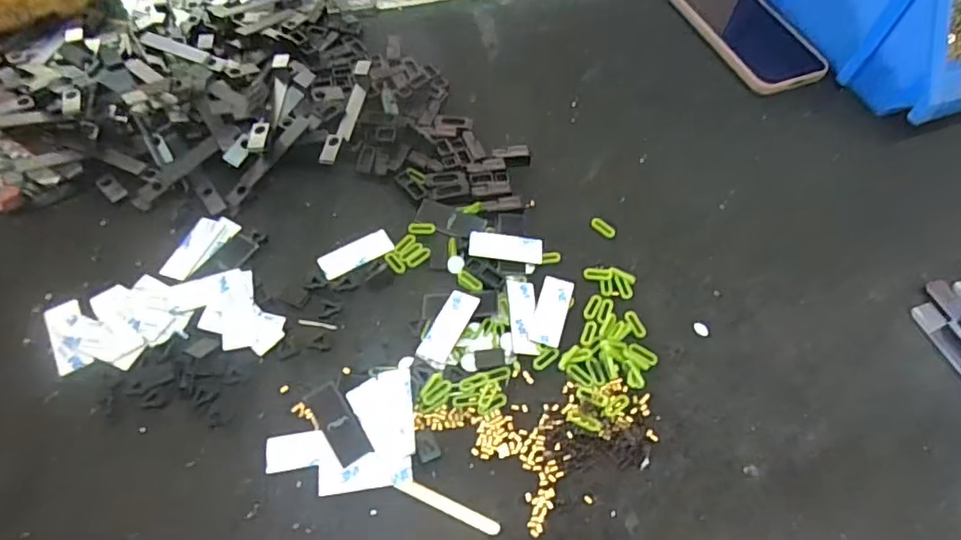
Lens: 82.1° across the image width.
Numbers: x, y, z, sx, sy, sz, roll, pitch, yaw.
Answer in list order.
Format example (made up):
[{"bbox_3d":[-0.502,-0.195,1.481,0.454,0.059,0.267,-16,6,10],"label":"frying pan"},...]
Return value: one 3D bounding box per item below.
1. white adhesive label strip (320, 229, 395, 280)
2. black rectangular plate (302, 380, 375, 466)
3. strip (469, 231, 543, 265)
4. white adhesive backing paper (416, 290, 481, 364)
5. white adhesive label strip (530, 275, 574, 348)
[{"bbox_3d":[-0.087,-0.012,0.386,0.052,0.004,0.021,-28,64,-18],"label":"white adhesive label strip"},{"bbox_3d":[-0.083,0.089,0.323,0.020,0.004,0.050,-31,65,-19],"label":"black rectangular plate"},{"bbox_3d":[0.018,-0.016,0.387,0.050,0.005,0.021,7,59,2],"label":"strip"},{"bbox_3d":[-0.020,0.036,0.355,0.020,0.005,0.051,24,61,11],"label":"white adhesive backing paper"},{"bbox_3d":[0.047,0.026,0.365,0.020,0.004,0.051,16,60,7],"label":"white adhesive label strip"}]

